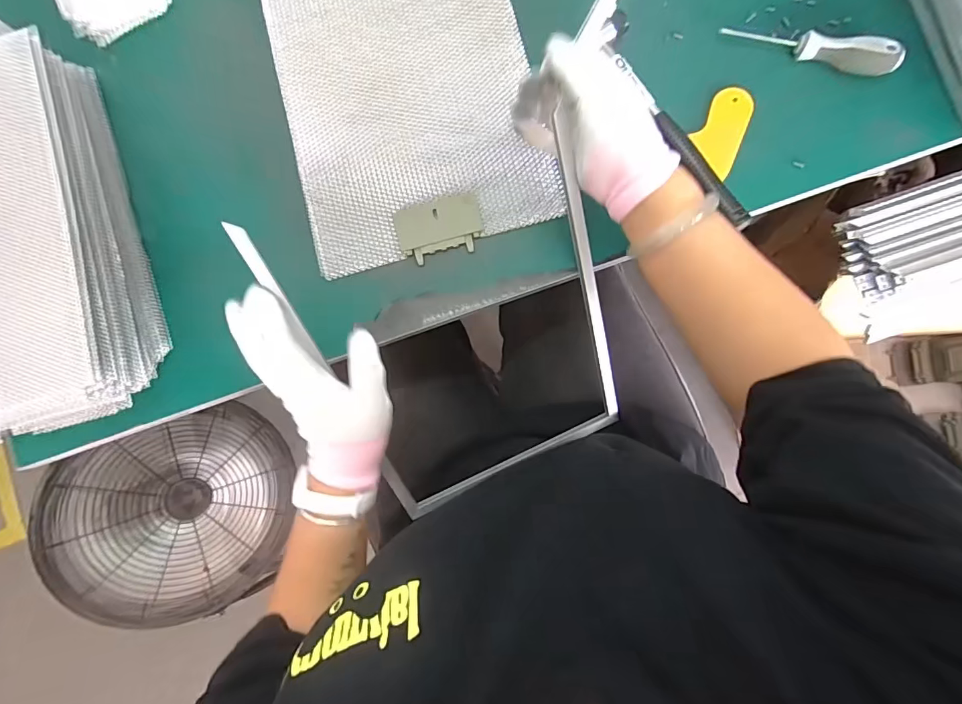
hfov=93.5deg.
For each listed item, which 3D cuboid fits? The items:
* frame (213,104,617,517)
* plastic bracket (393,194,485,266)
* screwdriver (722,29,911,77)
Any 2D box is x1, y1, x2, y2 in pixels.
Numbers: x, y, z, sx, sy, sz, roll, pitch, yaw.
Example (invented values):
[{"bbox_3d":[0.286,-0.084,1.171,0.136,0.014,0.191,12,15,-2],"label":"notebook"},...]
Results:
[{"bbox_3d":[-0.011,-0.004,0.446,0.288,0.011,0.359,-23,117,1],"label":"frame"},{"bbox_3d":[-0.041,-0.125,0.455,0.085,0.005,0.057,-14,85,4],"label":"plastic bracket"},{"bbox_3d":[0.309,-0.289,0.425,0.156,0.034,0.024,19,88,6],"label":"screwdriver"}]

